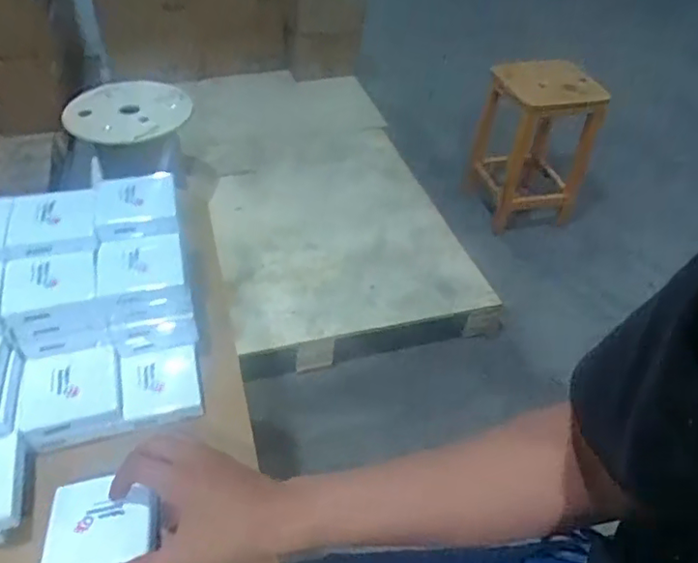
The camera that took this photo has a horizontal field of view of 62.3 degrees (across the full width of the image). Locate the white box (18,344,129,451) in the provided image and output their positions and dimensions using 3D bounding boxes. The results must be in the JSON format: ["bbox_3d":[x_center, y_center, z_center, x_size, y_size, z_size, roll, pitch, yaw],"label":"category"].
[{"bbox_3d":[-0.272,0.111,0.565,0.088,0.037,0.084,-13,46,-17],"label":"white box"}]

